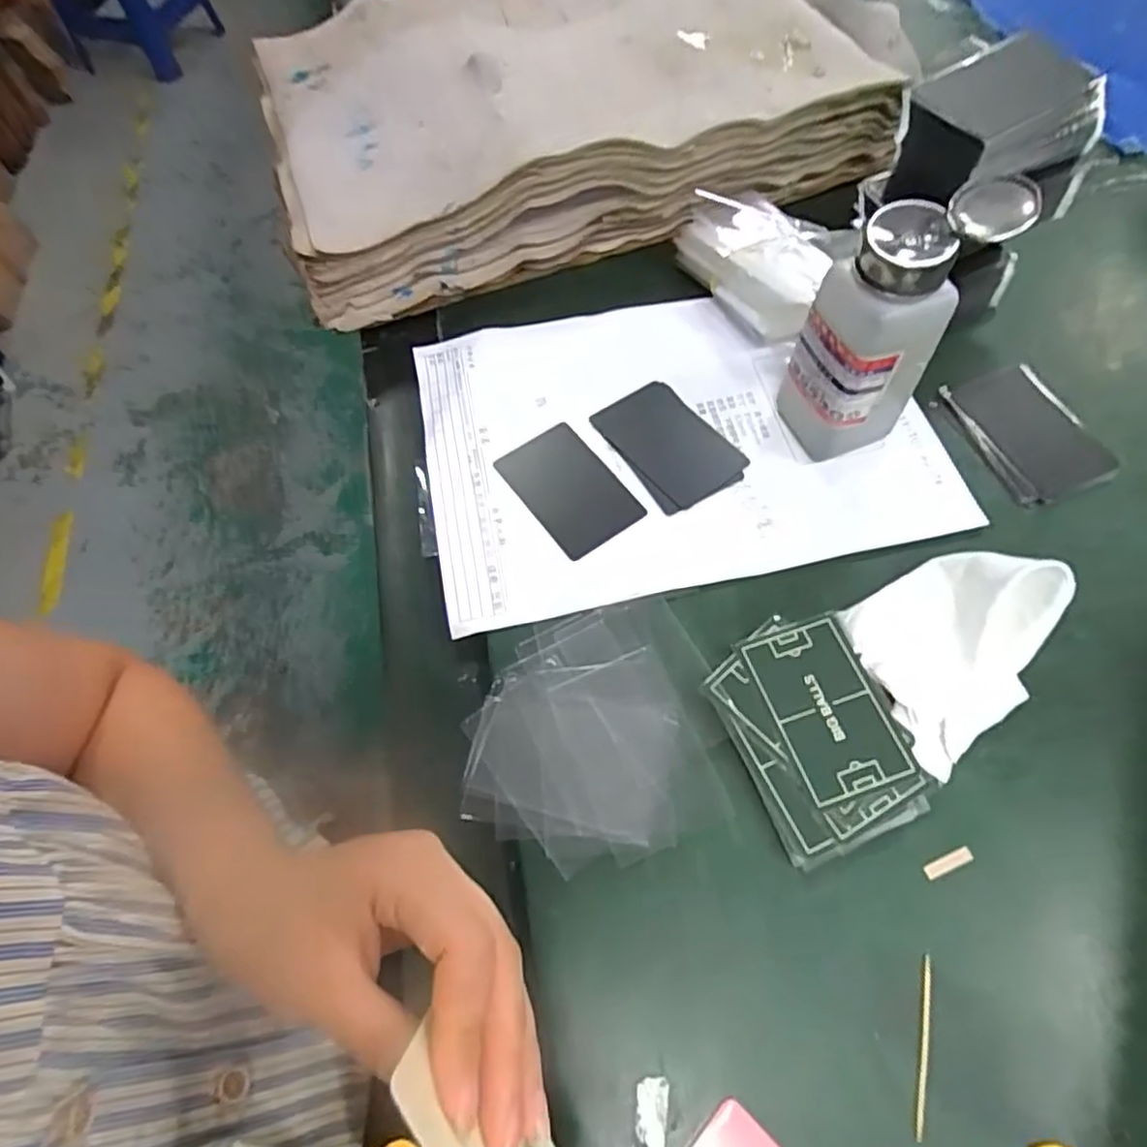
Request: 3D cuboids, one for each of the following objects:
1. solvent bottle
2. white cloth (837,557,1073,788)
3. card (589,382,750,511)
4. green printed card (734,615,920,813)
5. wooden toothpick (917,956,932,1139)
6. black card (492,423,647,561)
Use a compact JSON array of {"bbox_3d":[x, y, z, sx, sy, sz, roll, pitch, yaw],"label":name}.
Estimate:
[{"bbox_3d":[0.147,-0.118,0.351,0.052,0.126,0.058,-28,64,-12],"label":"solvent bottle"},{"bbox_3d":[0.182,0.032,0.315,0.088,0.046,0.085,-26,64,-10],"label":"white cloth"},{"bbox_3d":[0.057,-0.080,0.407,0.053,0.004,0.087,-35,66,-14],"label":"card"},{"bbox_3d":[0.118,0.063,0.318,0.053,0.004,0.082,-19,63,-6],"label":"green printed card"},{"bbox_3d":[0.138,0.184,0.264,0.004,0.004,0.062,13,64,10],"label":"wooden toothpick"},{"bbox_3d":[-0.003,-0.050,0.394,0.052,0.004,0.082,-35,68,-9],"label":"black card"}]

